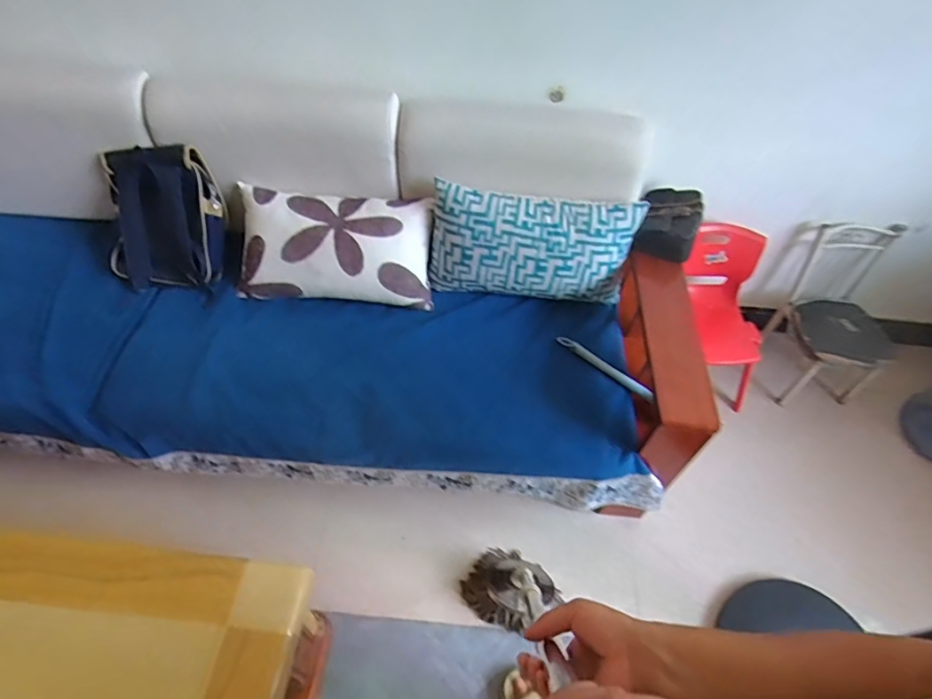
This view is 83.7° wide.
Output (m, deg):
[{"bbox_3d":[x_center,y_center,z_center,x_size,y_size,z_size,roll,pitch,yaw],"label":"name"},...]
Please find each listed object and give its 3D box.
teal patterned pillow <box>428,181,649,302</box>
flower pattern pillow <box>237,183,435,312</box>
[{"bbox_3d":[0.153,-0.257,1.272,0.497,0.253,0.130,4,28,-5],"label":"teal patterned pillow"},{"bbox_3d":[-0.322,-0.240,1.251,0.470,0.253,0.120,3,15,-2],"label":"flower pattern pillow"}]

